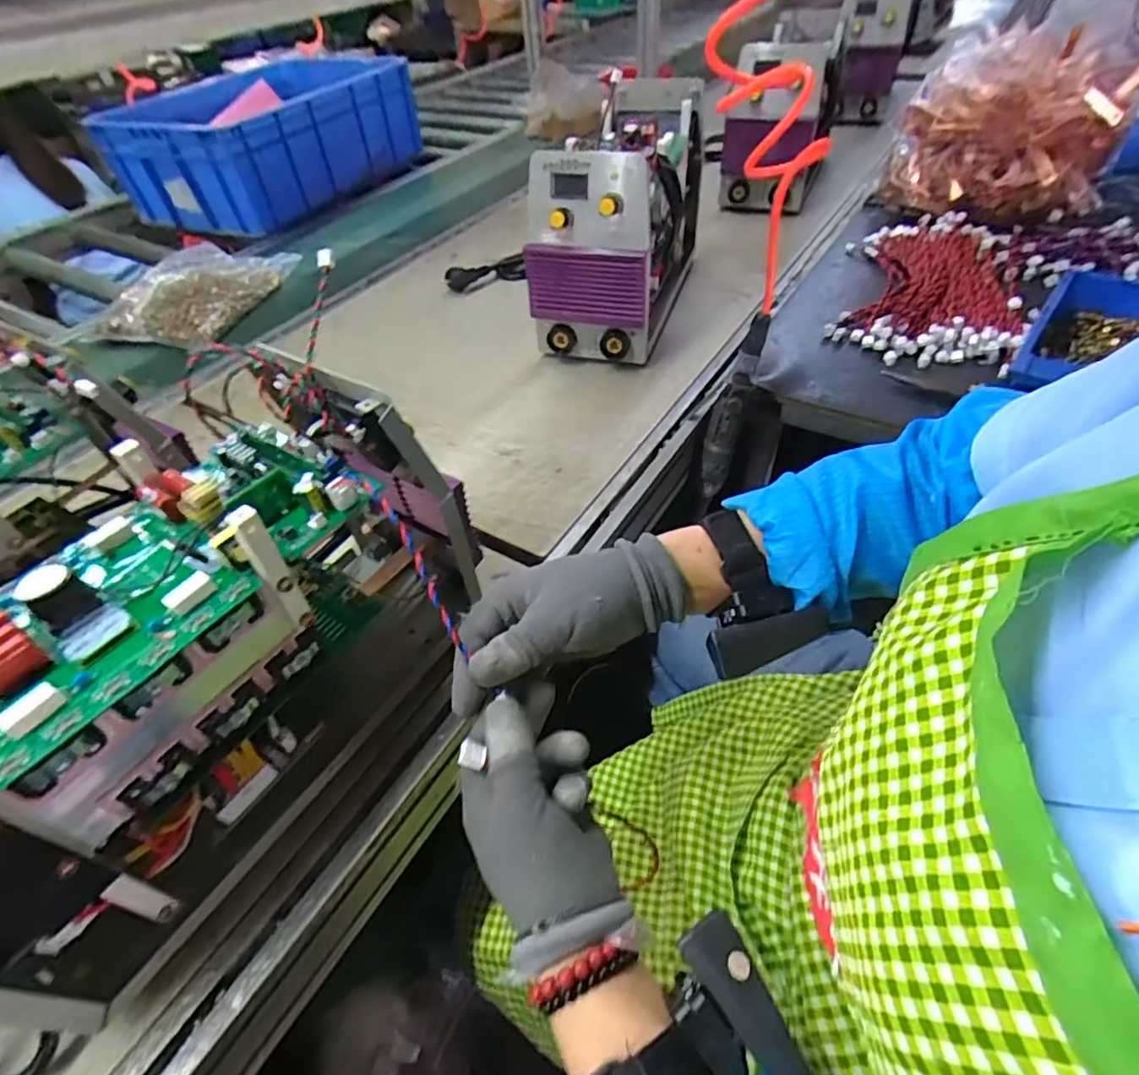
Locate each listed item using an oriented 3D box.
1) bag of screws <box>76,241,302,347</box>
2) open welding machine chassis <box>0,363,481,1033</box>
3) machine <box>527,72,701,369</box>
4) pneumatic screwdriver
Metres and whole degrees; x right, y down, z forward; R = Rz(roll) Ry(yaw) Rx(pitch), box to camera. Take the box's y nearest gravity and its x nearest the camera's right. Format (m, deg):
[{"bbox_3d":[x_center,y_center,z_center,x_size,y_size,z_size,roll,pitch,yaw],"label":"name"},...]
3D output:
[{"bbox_3d":[-0.631,-0.416,0.990,0.253,0.068,0.303,0,48,6],"label":"bag of screws"},{"bbox_3d":[-0.237,0.083,0.379,0.146,0.229,0.374,24,54,25],"label":"open welding machine chassis"},{"bbox_3d":[0.075,-0.443,0.822,0.163,0.237,0.370,9,49,14],"label":"machine"},{"bbox_3d":[0.186,-0.150,0.681,0.036,0.210,0.033,29,35,28],"label":"pneumatic screwdriver"}]

